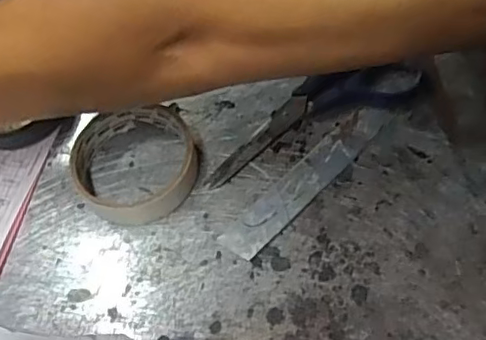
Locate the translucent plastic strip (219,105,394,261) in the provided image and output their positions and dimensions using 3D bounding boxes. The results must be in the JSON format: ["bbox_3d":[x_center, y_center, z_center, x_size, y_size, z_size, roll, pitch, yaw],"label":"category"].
[{"bbox_3d":[0.045,0.004,0.395,0.141,0.004,0.025,-42,63,-16],"label":"translucent plastic strip"}]

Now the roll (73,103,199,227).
[{"bbox_3d":[-0.076,-0.010,0.405,0.081,0.032,0.091,-21,59,-12],"label":"roll"}]

